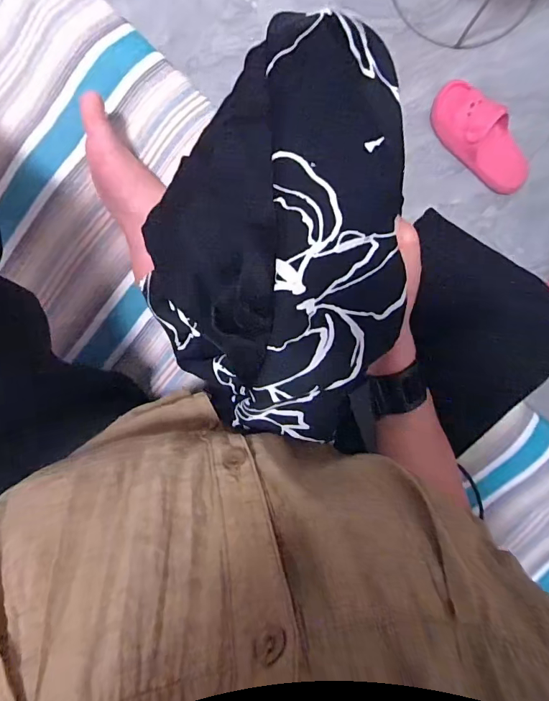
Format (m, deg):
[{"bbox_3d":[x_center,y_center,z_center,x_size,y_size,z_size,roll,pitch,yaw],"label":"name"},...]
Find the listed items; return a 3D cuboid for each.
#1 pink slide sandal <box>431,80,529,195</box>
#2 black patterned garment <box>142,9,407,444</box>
[{"bbox_3d":[0.457,-0.464,0.913,0.267,0.096,0.116,36,98,-7],"label":"pink slide sandal"},{"bbox_3d":[-0.001,-0.060,0.261,0.153,0.091,0.234,4,94,-3],"label":"black patterned garment"}]

